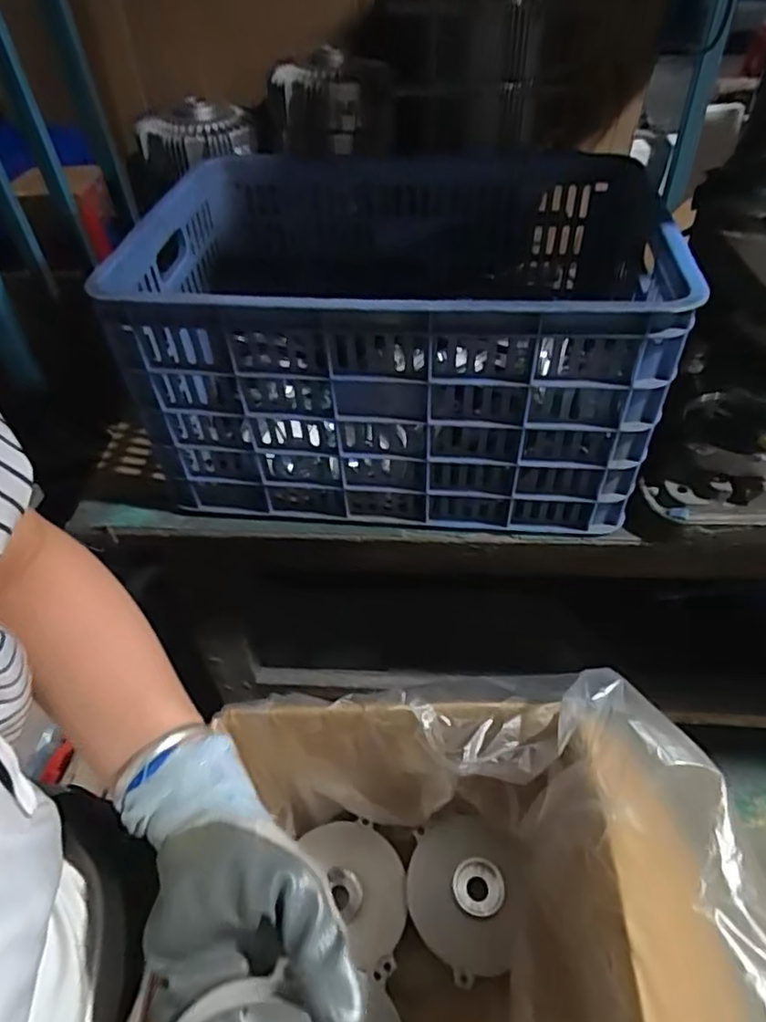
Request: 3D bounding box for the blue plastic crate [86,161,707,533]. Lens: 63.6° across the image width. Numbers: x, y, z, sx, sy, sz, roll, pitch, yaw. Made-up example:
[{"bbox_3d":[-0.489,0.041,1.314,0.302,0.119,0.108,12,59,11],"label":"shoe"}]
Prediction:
[{"bbox_3d":[0.025,-0.248,0.823,0.596,0.299,0.475,5,46,8],"label":"blue plastic crate"}]

